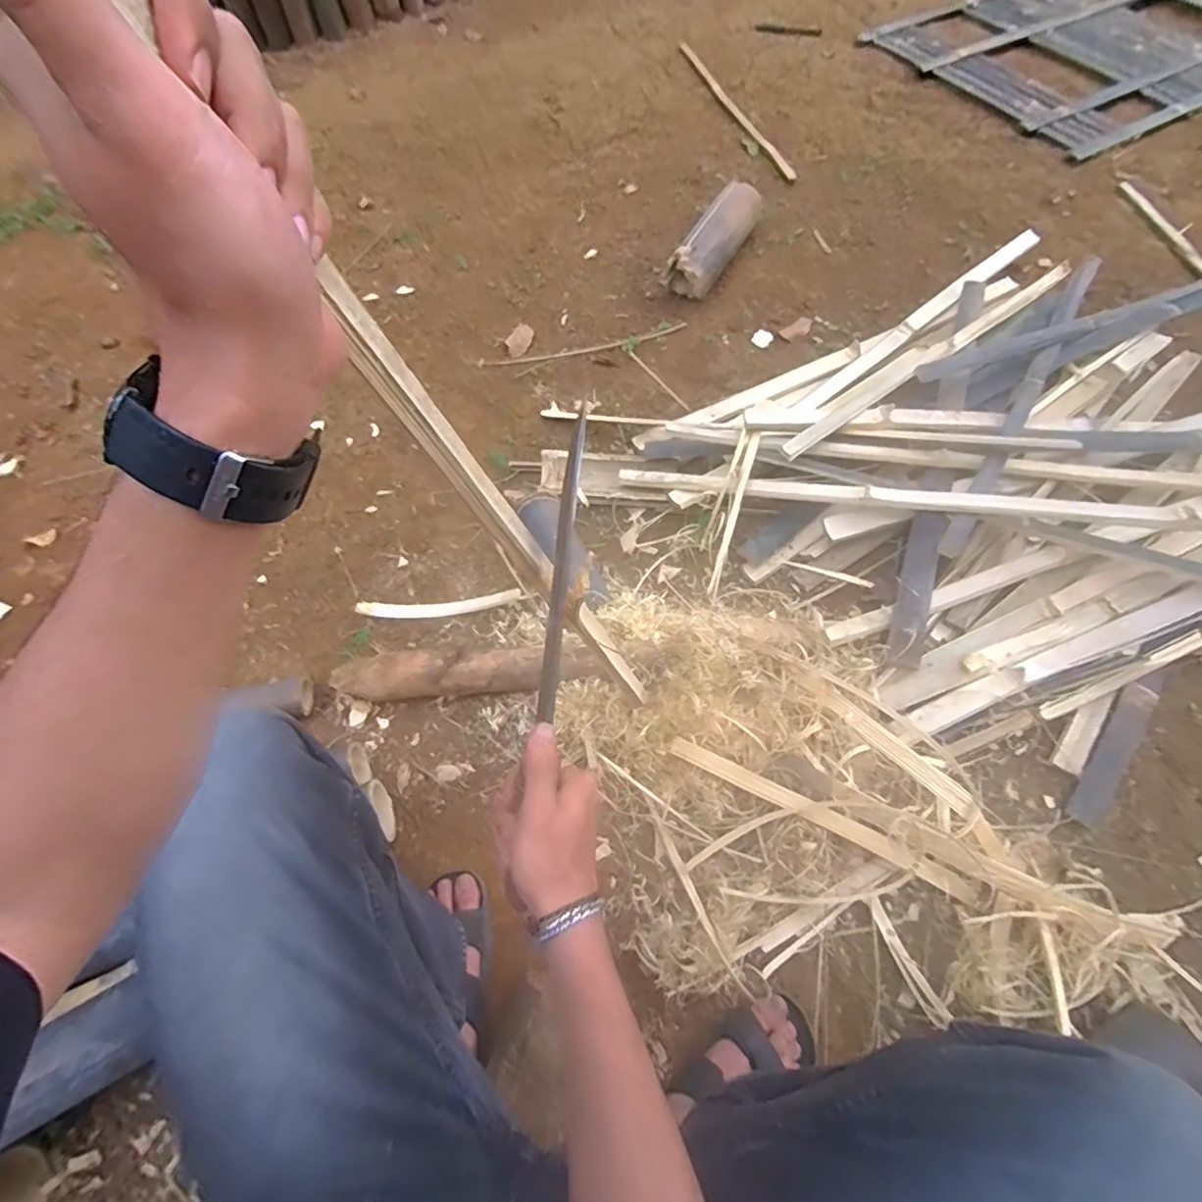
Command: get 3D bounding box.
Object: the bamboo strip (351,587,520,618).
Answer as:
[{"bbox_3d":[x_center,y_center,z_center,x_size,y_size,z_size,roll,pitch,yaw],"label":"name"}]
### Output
[{"bbox_3d":[-0.263,0.008,0.942,0.268,0.038,0.030,-3,62,2],"label":"bamboo strip"}]

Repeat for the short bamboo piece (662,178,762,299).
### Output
[{"bbox_3d":[0.272,-0.829,1.345,0.100,0.108,0.336,29,68,15],"label":"short bamboo piece"}]

